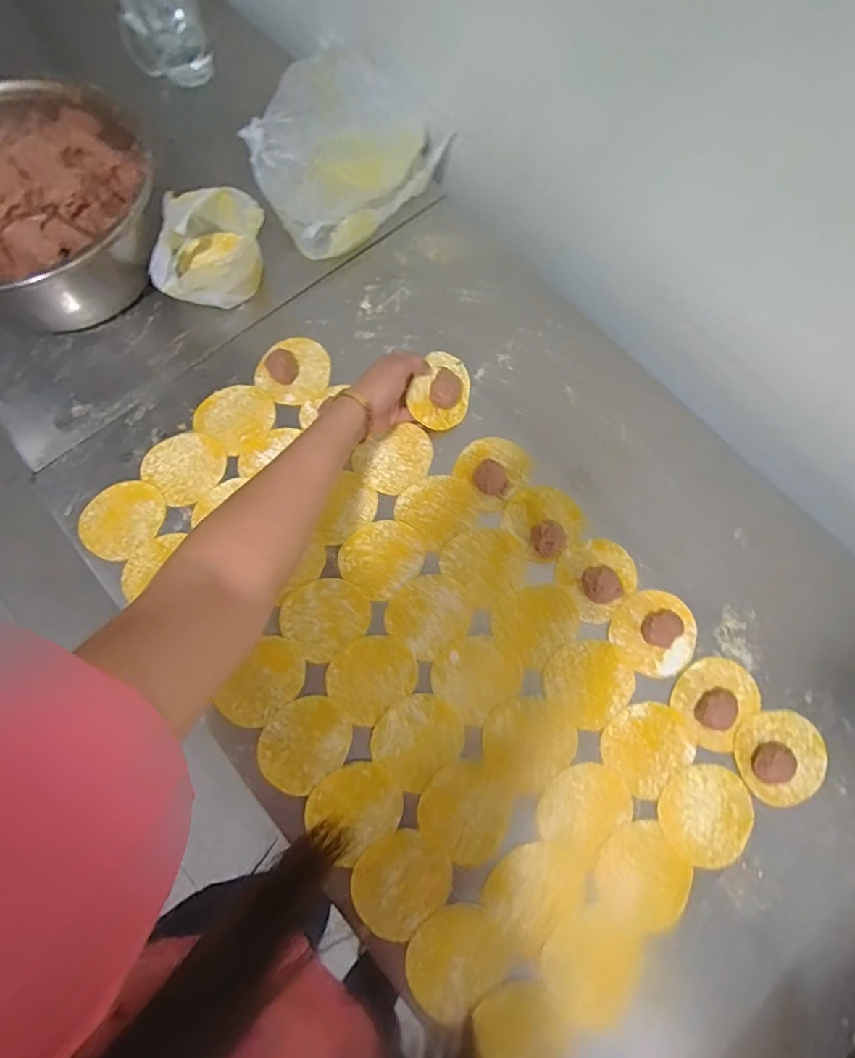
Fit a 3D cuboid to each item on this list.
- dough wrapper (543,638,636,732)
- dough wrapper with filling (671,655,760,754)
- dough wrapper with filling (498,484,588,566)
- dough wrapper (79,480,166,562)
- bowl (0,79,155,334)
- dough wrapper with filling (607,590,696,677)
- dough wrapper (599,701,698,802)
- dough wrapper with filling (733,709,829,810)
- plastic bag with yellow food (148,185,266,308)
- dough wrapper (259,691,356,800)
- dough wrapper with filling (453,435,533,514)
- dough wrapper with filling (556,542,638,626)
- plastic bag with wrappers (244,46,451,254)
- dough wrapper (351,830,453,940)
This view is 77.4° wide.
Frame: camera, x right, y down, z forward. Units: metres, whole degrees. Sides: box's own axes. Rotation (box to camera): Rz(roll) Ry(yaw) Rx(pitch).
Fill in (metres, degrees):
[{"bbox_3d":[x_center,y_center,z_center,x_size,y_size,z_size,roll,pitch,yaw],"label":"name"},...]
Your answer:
[{"bbox_3d":[0.157,0.148,0.520,0.076,0.004,0.081,0,73,-1],"label":"dough wrapper"},{"bbox_3d":[0.279,0.162,0.506,0.071,0.022,0.082,43,77,11],"label":"dough wrapper with filling"},{"bbox_3d":[0.125,-0.013,0.558,0.076,0.025,0.077,0,73,-1],"label":"dough wrapper with filling"},{"bbox_3d":[-0.320,-0.011,0.559,0.073,0.006,0.085,37,79,3],"label":"dough wrapper"},{"bbox_3d":[-0.438,-0.348,0.601,0.252,0.133,0.269,0,73,-1],"label":"bowl"},{"bbox_3d":[0.229,0.100,0.528,0.082,0.016,0.079,0,73,-1],"label":"dough wrapper with filling"},{"bbox_3d":[0.208,0.203,0.502,0.082,0.004,0.073,-39,78,-12],"label":"dough wrapper"},{"bbox_3d":[0.333,0.211,0.495,0.086,0.017,0.079,0,73,-1],"label":"dough wrapper with filling"},{"bbox_3d":[-0.252,-0.321,0.610,0.133,0.093,0.095,-24,75,-8],"label":"plastic bag with yellow food"},{"bbox_3d":[-0.114,0.198,0.498,0.086,0.005,0.073,-37,77,-11],"label":"dough wrapper"},{"bbox_3d":[0.072,-0.067,0.579,0.074,0.016,0.081,0,73,-1],"label":"dough wrapper with filling"},{"bbox_3d":[0.178,0.047,0.543,0.078,0.022,0.077,0,73,-1],"label":"dough wrapper with filling"},{"bbox_3d":[-0.108,-0.457,0.658,0.174,0.088,0.232,37,76,9],"label":"plastic bag with wrappers"},{"bbox_3d":[-0.023,0.308,0.466,0.083,0.004,0.072,-38,77,-11],"label":"dough wrapper"}]

